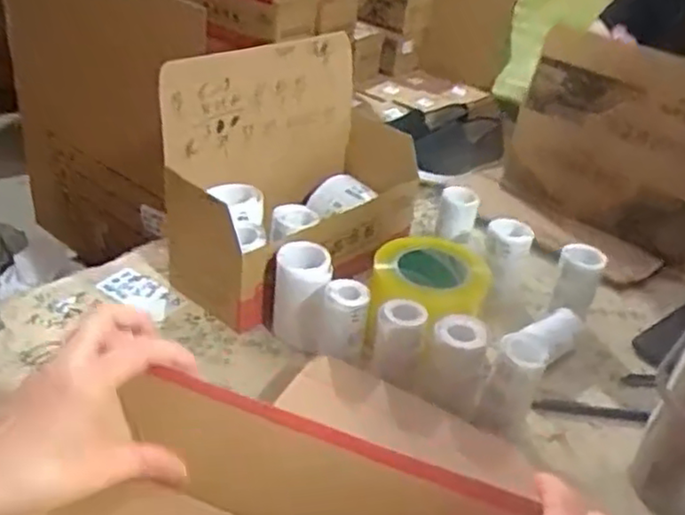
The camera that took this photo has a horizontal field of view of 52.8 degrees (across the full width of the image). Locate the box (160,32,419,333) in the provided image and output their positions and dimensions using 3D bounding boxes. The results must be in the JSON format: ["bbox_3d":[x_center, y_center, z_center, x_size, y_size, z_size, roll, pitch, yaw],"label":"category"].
[{"bbox_3d":[-0.033,-0.092,0.761,0.297,0.231,0.167,-14,39,-30],"label":"box"}]

